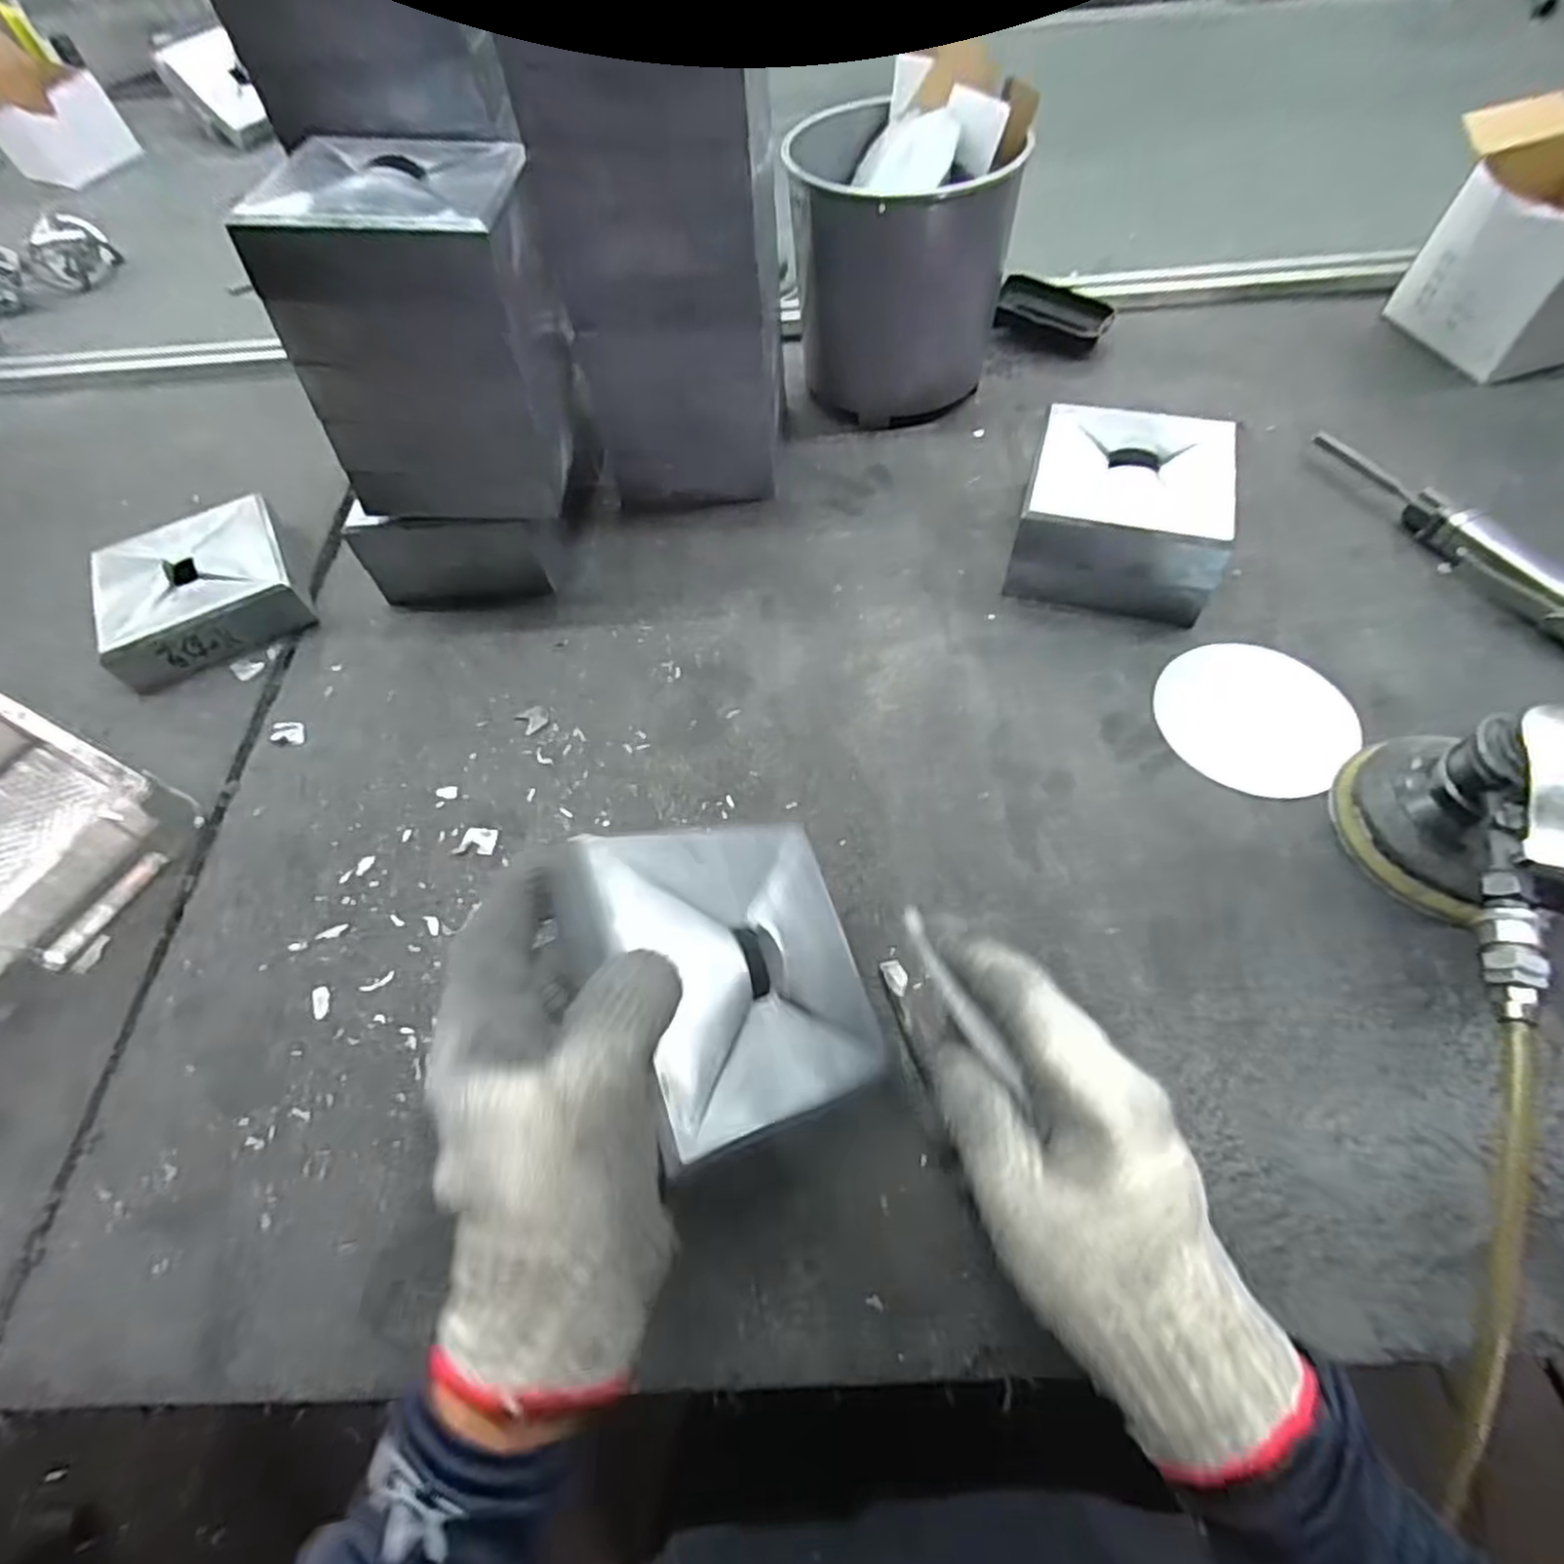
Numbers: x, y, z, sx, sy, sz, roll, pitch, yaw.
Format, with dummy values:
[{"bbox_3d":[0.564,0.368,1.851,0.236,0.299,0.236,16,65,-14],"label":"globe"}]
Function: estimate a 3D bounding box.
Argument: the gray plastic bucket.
[{"bbox_3d":[0.095,-0.419,0.615,0.170,0.175,0.154,13,60,11],"label":"gray plastic bucket"}]

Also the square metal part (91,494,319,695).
[{"bbox_3d":[-0.436,-0.148,0.555,0.126,0.040,0.131,-29,61,-14],"label":"square metal part"}]

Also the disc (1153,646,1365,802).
[{"bbox_3d":[0.296,-0.041,0.469,0.113,0.007,0.099,38,75,27],"label":"disc"}]

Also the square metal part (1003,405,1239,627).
[{"bbox_3d":[0.233,-0.190,0.520,0.132,0.073,0.128,13,59,11],"label":"square metal part"}]

